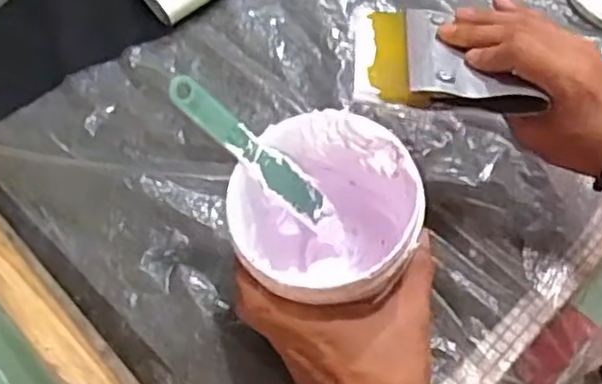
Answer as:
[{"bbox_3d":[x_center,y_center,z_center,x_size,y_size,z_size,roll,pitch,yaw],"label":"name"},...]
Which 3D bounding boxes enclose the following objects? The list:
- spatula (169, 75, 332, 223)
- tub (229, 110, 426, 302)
[{"bbox_3d":[-0.029,-0.025,0.473,0.006,0.153,0.027,14,67,49],"label":"spatula"},{"bbox_3d":[0.014,0.029,0.503,0.120,0.126,0.120,1,63,-1],"label":"tub"}]

